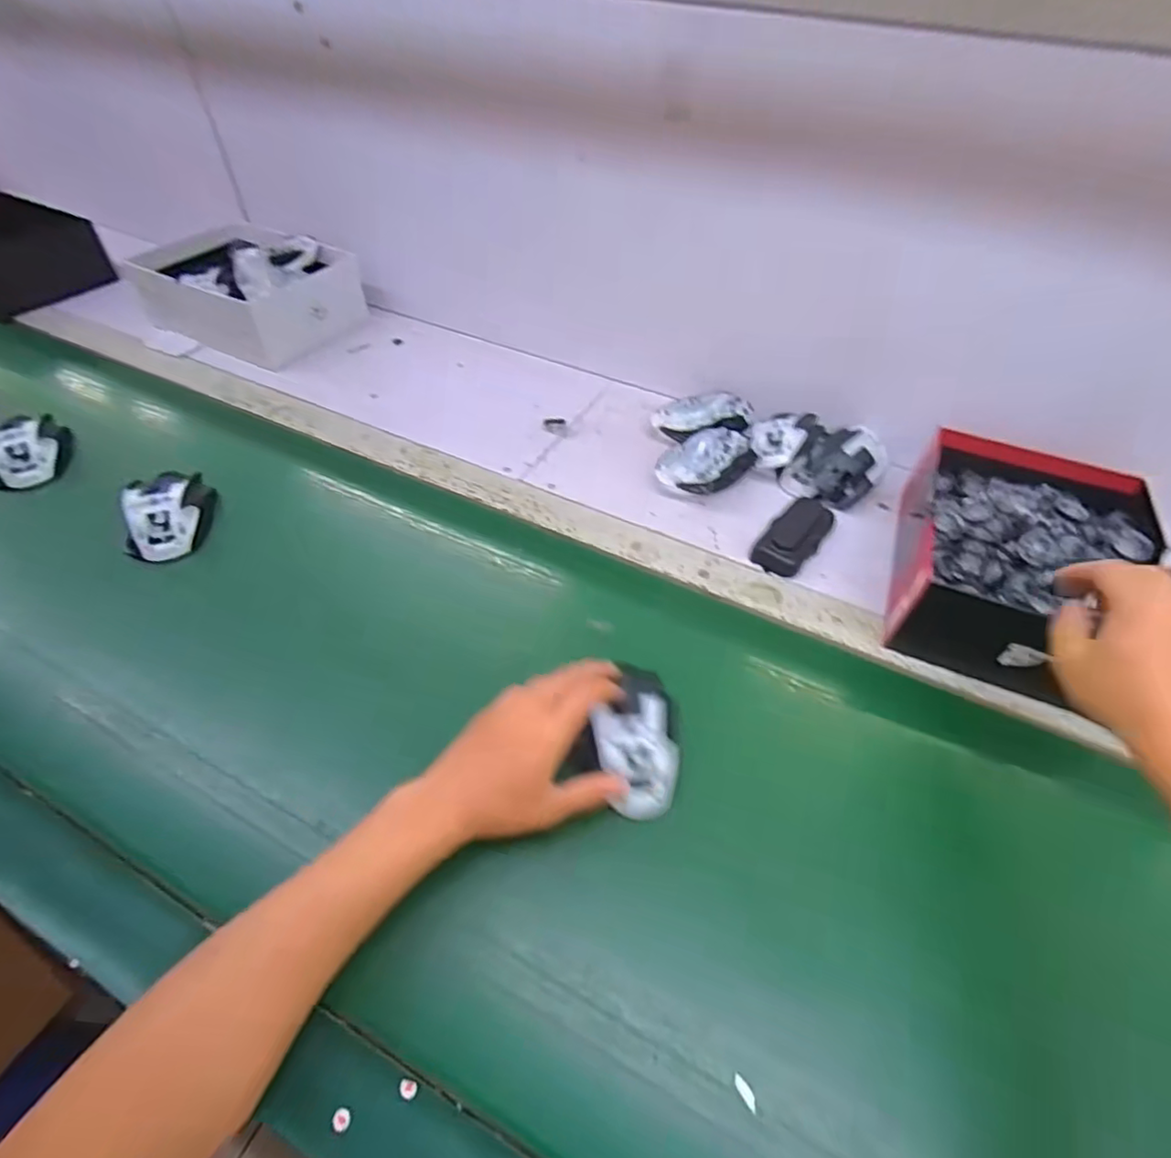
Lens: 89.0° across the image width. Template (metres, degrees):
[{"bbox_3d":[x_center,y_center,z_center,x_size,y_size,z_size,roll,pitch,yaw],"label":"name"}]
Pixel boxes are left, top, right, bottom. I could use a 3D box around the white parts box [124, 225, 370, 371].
[{"bbox_3d":[-0.447,-0.406,0.835,0.224,0.098,0.216,22,51,16],"label":"white parts box"}]

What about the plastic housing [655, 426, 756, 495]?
[{"bbox_3d":[0.133,-0.128,0.659,0.109,0.035,0.071,-25,54,-23],"label":"plastic housing"}]

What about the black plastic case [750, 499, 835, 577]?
[{"bbox_3d":[0.213,-0.048,0.599,0.046,0.027,0.109,31,54,23],"label":"black plastic case"}]

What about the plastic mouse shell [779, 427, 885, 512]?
[{"bbox_3d":[0.272,-0.126,0.652,0.099,0.054,0.091,23,51,17],"label":"plastic mouse shell"}]

